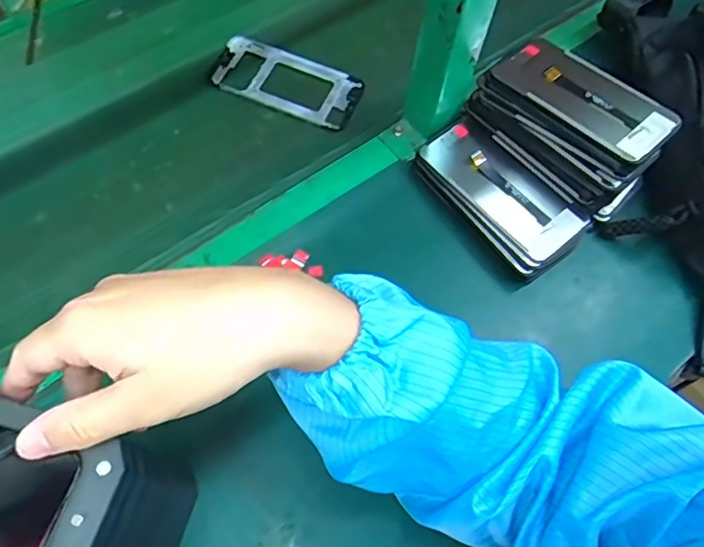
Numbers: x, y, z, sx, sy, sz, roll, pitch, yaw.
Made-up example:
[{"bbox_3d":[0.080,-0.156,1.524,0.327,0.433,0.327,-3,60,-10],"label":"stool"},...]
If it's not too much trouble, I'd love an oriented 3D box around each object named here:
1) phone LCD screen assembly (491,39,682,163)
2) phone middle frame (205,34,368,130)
[{"bbox_3d":[0.207,-0.159,0.494,0.071,0.011,0.151,-40,67,-16],"label":"phone LCD screen assembly"},{"bbox_3d":[-0.070,-0.205,0.592,0.158,0.006,0.072,21,65,7],"label":"phone middle frame"}]

